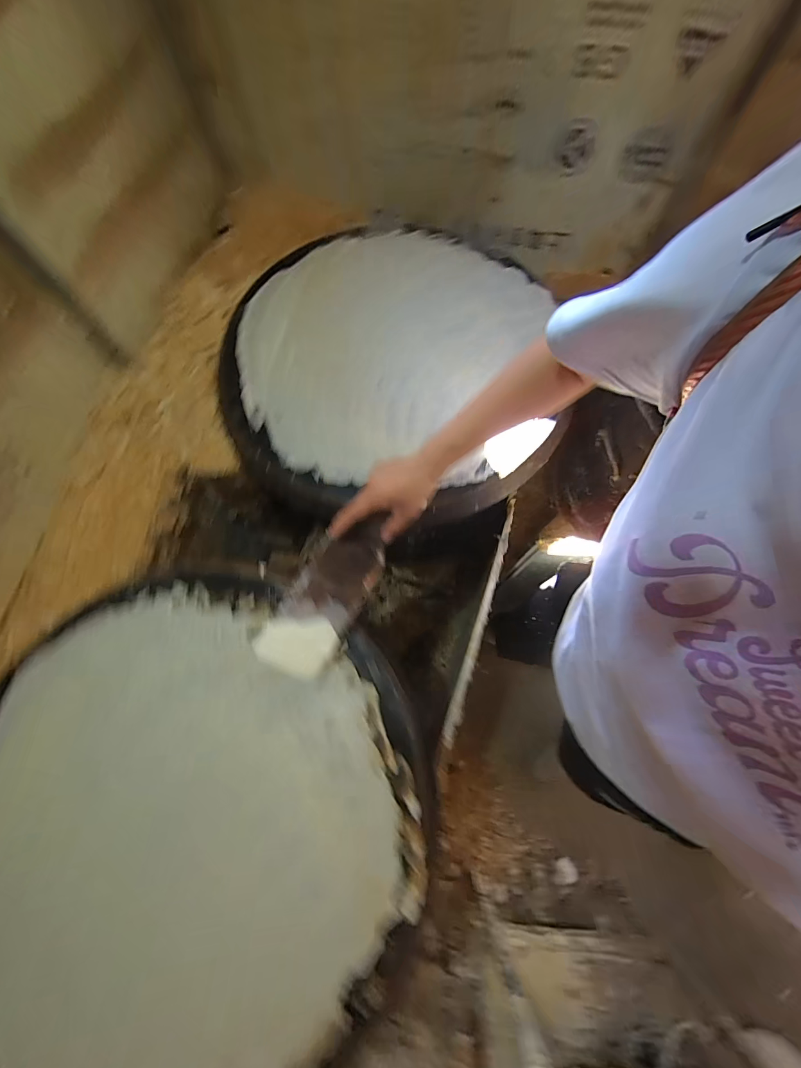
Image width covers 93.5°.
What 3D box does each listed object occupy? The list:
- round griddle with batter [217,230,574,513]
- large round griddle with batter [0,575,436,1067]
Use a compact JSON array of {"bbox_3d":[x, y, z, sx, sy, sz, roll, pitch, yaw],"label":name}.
[{"bbox_3d":[-0.030,-0.335,0.658,0.556,0.085,0.550,0,74,0],"label":"round griddle with batter"},{"bbox_3d":[-0.259,0.335,0.454,0.570,0.042,0.541,0,74,0],"label":"large round griddle with batter"}]

